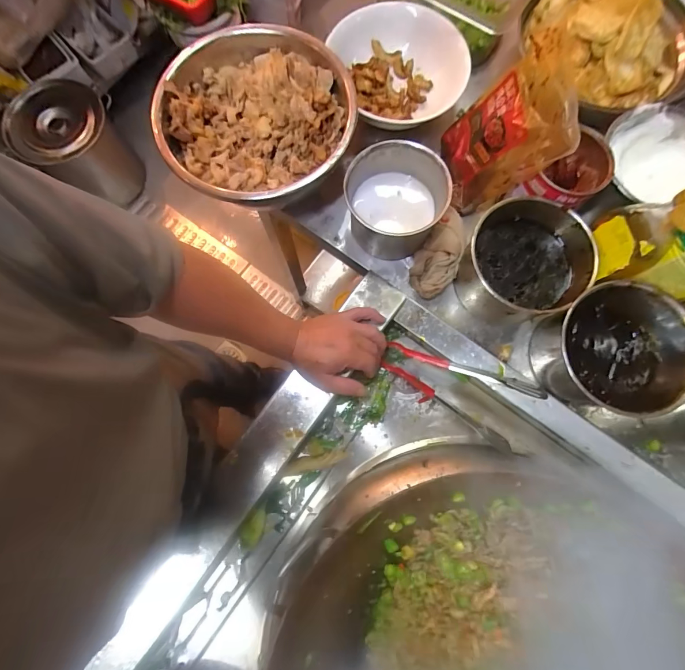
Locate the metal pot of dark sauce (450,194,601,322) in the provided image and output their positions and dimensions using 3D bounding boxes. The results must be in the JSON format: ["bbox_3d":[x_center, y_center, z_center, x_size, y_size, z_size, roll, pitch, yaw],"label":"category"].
[{"bbox_3d":[0.238,-0.093,0.502,0.138,0.108,0.142,0,79,-1],"label":"metal pot of dark sauce"}]

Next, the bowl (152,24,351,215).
[{"bbox_3d":[-0.116,-0.291,0.512,0.250,0.075,0.249,0,79,-1],"label":"bowl"}]

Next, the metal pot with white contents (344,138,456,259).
[{"bbox_3d":[0.074,-0.189,0.536,0.129,0.109,0.124,0,79,-1],"label":"metal pot with white contents"}]

